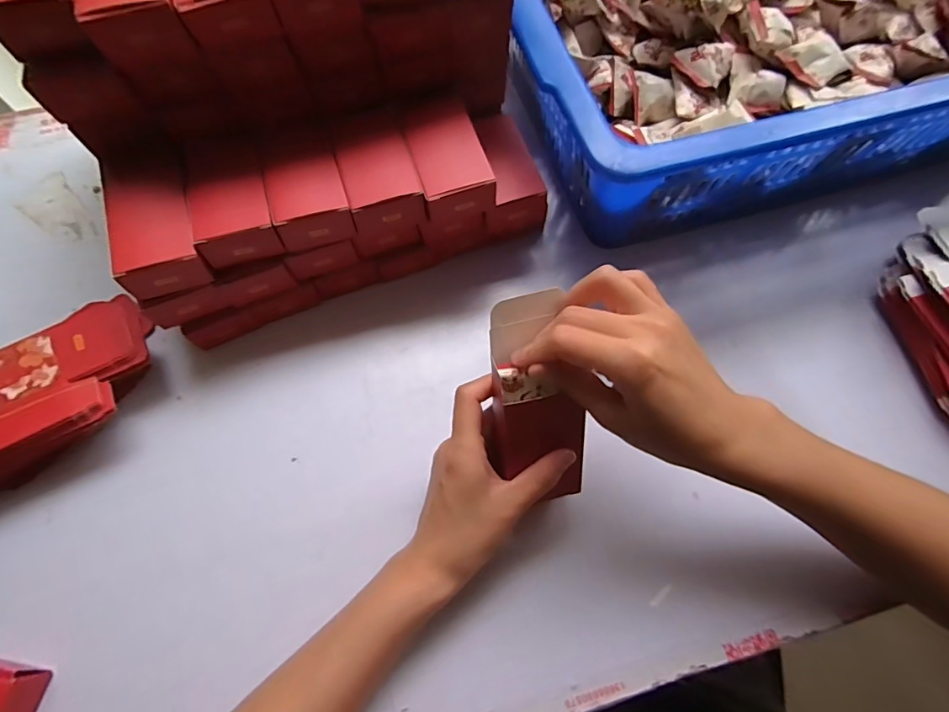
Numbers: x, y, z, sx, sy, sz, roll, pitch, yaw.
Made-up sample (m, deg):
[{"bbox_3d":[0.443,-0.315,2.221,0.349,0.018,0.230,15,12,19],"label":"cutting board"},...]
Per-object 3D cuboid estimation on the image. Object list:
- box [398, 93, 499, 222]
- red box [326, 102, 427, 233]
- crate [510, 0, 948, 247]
[{"bbox_3d":[-0.020,-0.148,0.358,0.051,0.035,0.090,-15,67,-5],"label":"box"},{"bbox_3d":[-0.073,-0.137,0.356,0.052,0.034,0.092,-17,67,-6],"label":"red box"},{"bbox_3d":[0.253,-0.300,0.411,0.472,0.121,0.363,-14,66,-5],"label":"crate"}]

